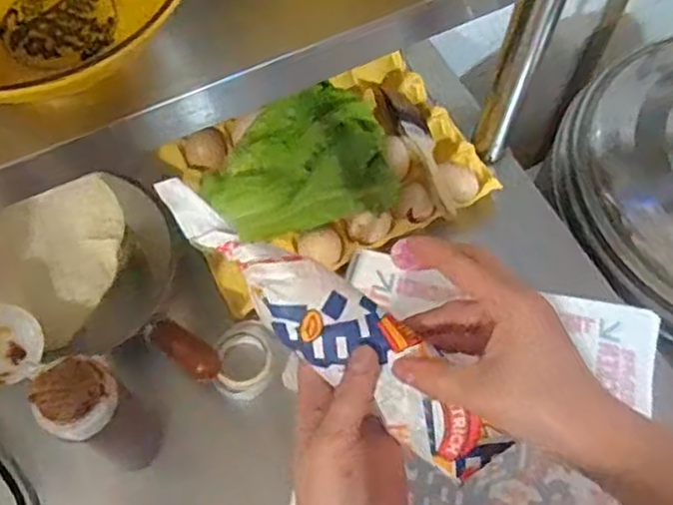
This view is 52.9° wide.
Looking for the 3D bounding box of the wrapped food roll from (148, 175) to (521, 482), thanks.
[{"bbox_3d":[-0.002,0.039,0.364,0.227,0.033,0.044,42,69,-3],"label":"wrapped food roll"}]

